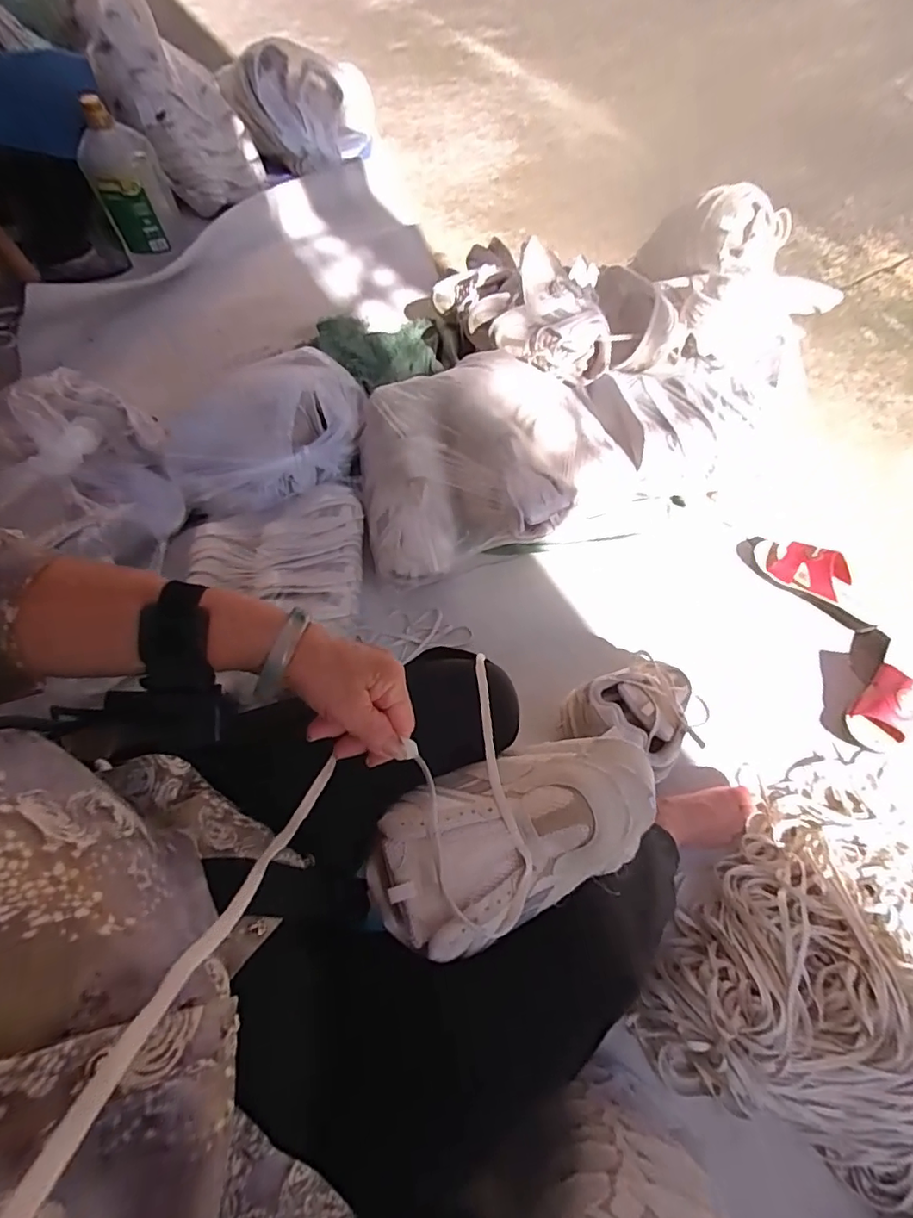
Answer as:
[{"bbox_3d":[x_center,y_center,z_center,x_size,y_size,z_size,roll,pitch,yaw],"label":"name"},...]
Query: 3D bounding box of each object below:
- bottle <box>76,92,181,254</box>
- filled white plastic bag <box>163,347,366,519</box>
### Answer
[{"bbox_3d":[-0.764,-0.993,1.279,0.158,0.265,0.152,-22,64,-7],"label":"bottle"},{"bbox_3d":[-0.327,-0.326,0.939,0.323,0.185,0.246,-13,64,-2],"label":"filled white plastic bag"}]

